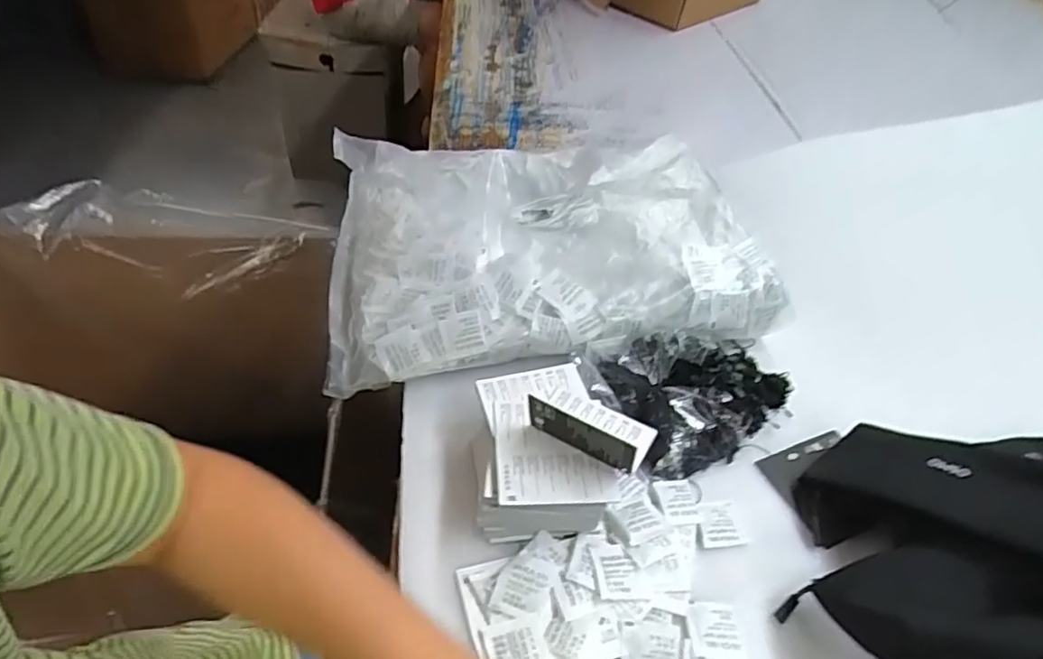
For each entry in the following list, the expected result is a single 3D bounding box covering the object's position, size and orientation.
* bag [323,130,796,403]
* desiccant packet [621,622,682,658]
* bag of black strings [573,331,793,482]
[{"bbox_3d":[0.018,-0.101,0.701,0.435,0.098,0.335,-4,46,-10],"label":"bag"},{"bbox_3d":[0.089,0.225,0.430,0.040,0.010,0.043,9,45,3],"label":"desiccant packet"},{"bbox_3d":[0.158,0.050,0.580,0.180,0.052,0.137,-18,50,-22],"label":"bag of black strings"}]

